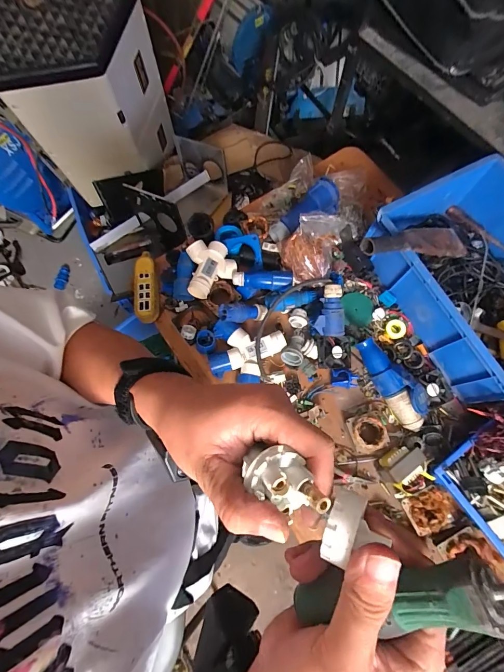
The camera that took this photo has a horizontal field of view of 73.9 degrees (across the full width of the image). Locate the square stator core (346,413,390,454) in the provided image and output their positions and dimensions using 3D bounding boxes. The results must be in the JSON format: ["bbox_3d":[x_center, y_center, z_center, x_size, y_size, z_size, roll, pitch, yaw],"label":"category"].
[{"bbox_3d":[0.262,0.222,0.766,0.077,0.049,0.083,-10,74,-4],"label":"square stator core"}]

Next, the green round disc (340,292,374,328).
[{"bbox_3d":[0.270,-0.068,0.857,0.078,0.014,0.088,-2,80,-1],"label":"green round disc"}]

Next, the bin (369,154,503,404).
[{"bbox_3d":[0.558,-0.140,0.787,0.393,0.166,0.475,-27,76,-9],"label":"bin"}]

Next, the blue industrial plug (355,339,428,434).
[{"bbox_3d":[0.327,0.106,0.774,0.073,0.062,0.223,-34,77,-10],"label":"blue industrial plug"}]

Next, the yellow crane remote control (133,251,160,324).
[{"bbox_3d":[-0.273,-0.126,0.868,0.067,0.035,0.181,-3,90,-2],"label":"yellow crane remote control"}]

